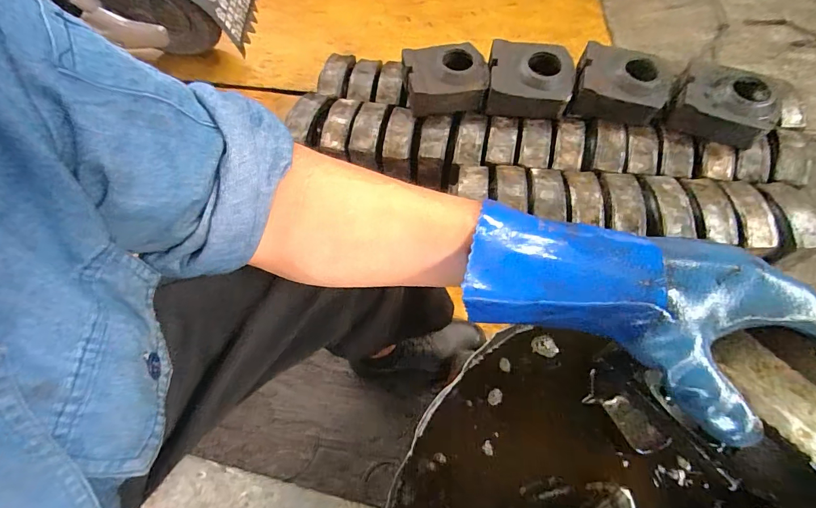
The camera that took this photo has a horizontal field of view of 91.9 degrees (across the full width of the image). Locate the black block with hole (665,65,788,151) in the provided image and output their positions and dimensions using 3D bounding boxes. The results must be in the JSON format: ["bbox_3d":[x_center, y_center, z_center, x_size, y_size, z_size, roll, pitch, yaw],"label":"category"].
[{"bbox_3d":[0.675,-0.320,0.844,0.185,0.067,0.161,25,66,16],"label":"black block with hole"}]

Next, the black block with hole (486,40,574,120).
[{"bbox_3d":[0.277,-0.397,0.905,0.180,0.082,0.148,10,63,9],"label":"black block with hole"}]

